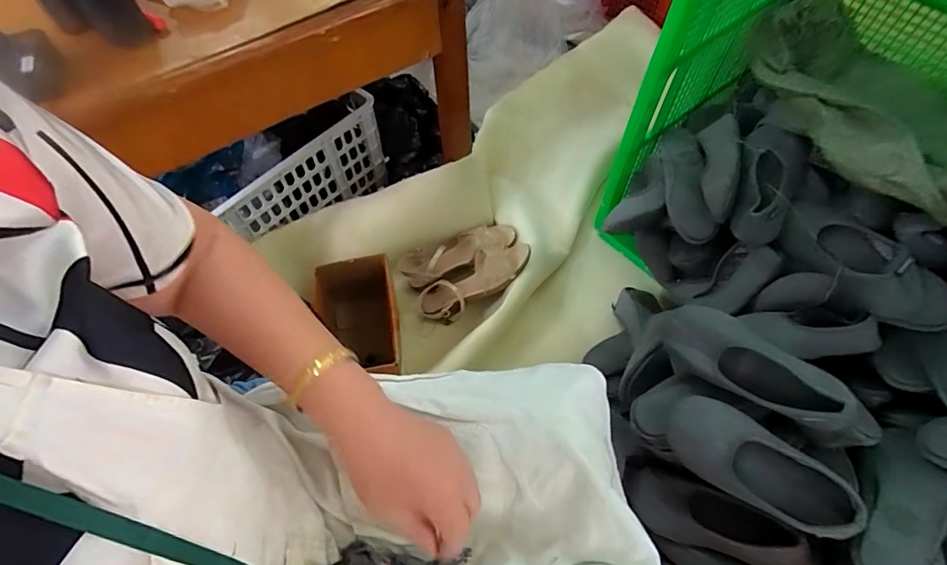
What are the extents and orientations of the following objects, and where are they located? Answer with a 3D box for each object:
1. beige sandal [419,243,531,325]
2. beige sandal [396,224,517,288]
[{"bbox_3d":[0.002,-0.001,0.940,0.250,0.062,0.095,-31,62,7],"label":"beige sandal"},{"bbox_3d":[-0.031,-0.062,0.981,0.253,0.058,0.089,-20,62,-10],"label":"beige sandal"}]

